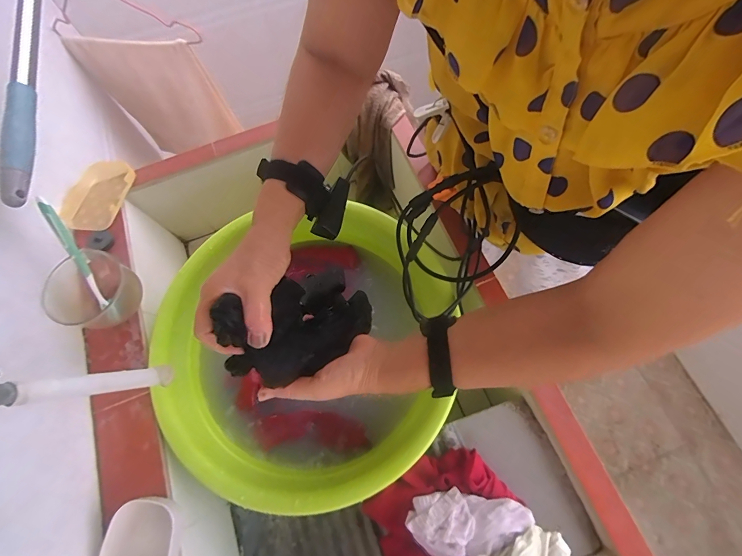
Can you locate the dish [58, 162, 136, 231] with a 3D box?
[{"bbox_3d":[-0.457,-0.144,0.599,0.090,0.025,0.128,3,69,3],"label":"dish"}]

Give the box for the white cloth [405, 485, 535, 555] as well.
[{"bbox_3d":[0.113,0.281,0.411,0.134,0.030,0.065,-13,69,-3],"label":"white cloth"}]

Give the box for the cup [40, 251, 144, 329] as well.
[{"bbox_3d":[-0.385,0.021,0.502,0.099,0.070,0.105,-1,69,1],"label":"cup"}]

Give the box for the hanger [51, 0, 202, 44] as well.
[{"bbox_3d":[-0.509,-0.535,0.649,0.323,0.194,0.033,10,70,6],"label":"hanger"}]

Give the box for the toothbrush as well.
[{"bbox_3d":[-0.403,-0.032,0.483,0.011,0.025,0.155,-21,107,-6],"label":"toothbrush"}]

